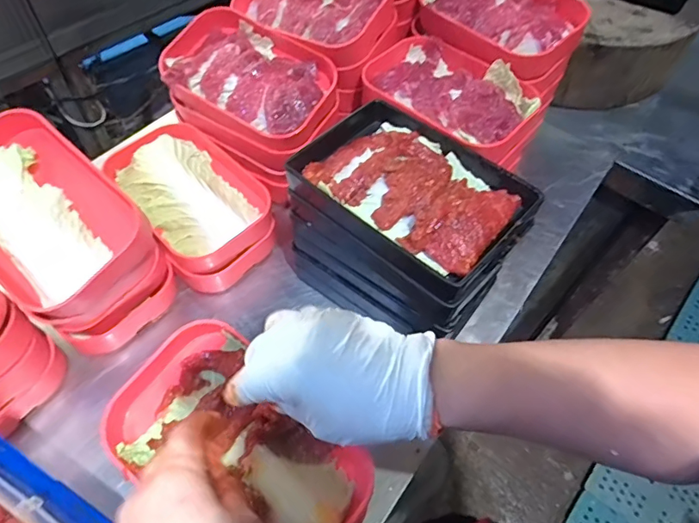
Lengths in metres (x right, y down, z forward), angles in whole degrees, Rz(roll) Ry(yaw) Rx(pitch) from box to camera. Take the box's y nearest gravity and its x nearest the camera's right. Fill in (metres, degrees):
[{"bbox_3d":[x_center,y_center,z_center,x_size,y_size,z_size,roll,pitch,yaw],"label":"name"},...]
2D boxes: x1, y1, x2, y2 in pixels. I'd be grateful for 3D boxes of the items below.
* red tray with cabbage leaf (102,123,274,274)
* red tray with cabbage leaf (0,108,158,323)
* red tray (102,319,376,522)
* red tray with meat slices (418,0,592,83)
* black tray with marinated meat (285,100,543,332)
[{"bbox_3d":[-0.175,-0.081,0.554,0.122,0.042,0.181,-34,63,-24],"label":"red tray with cabbage leaf"},{"bbox_3d":[-0.278,-0.034,0.433,0.144,0.050,0.192,-44,94,-13],"label":"red tray with cabbage leaf"},{"bbox_3d":[-0.079,0.143,0.367,0.196,0.045,0.113,37,60,9],"label":"red tray"},{"bbox_3d":[0.172,-0.289,0.573,0.120,0.028,0.186,-41,66,-10],"label":"red tray with meat slices"},{"bbox_3d":[0.051,-0.057,0.433,0.136,0.048,0.204,-37,64,-26],"label":"black tray with marinated meat"}]

